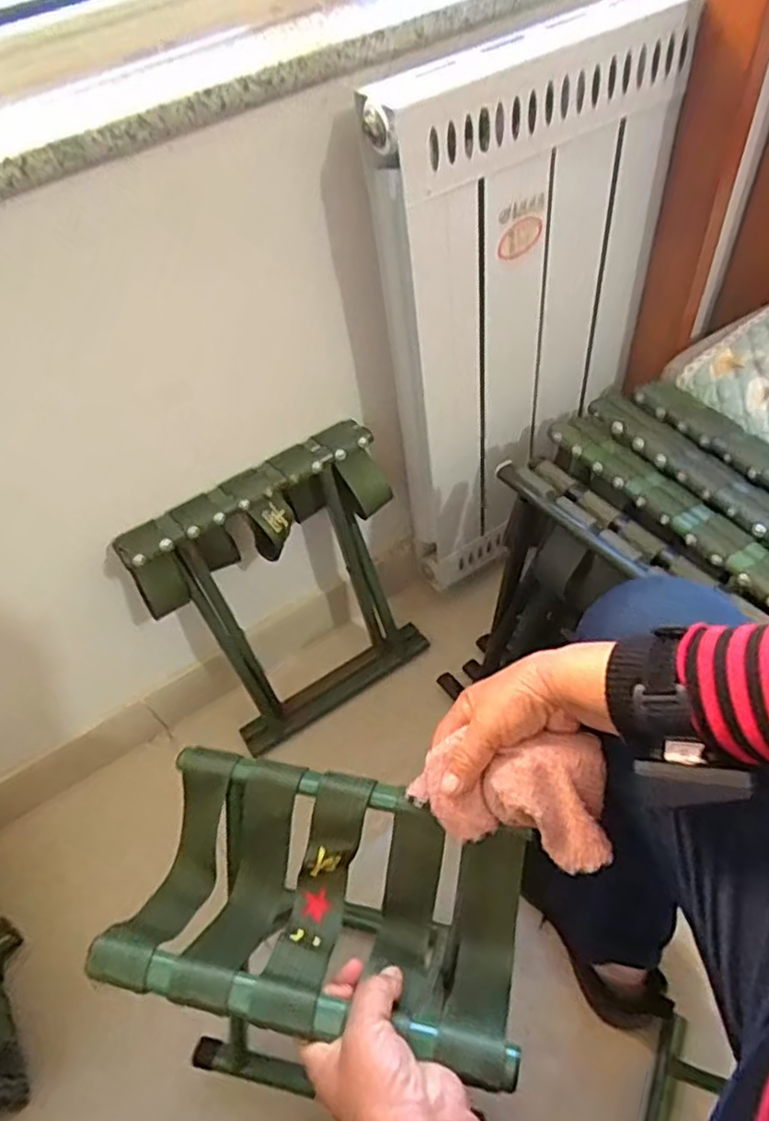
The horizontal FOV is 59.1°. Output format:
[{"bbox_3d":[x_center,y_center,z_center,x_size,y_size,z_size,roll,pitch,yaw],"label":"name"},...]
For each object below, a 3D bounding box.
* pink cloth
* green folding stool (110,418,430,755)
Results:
[{"bbox_3d":[0.096,0.173,0.505,0.134,0.060,0.083,4,50,8],"label":"pink cloth"},{"bbox_3d":[-0.116,0.054,0.871,0.305,0.377,0.130,-30,55,-15],"label":"green folding stool"}]

